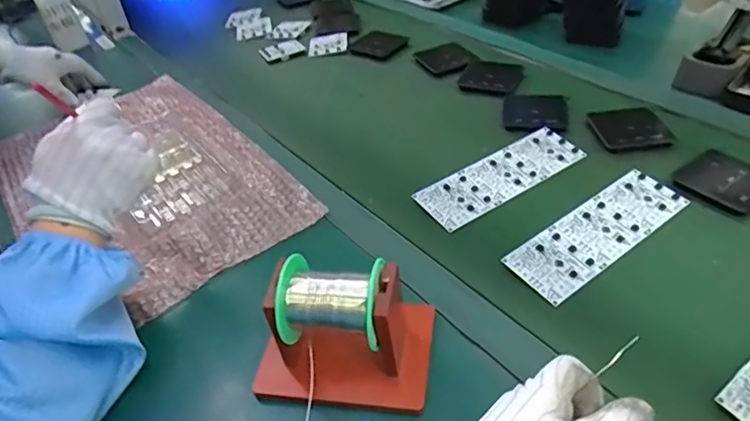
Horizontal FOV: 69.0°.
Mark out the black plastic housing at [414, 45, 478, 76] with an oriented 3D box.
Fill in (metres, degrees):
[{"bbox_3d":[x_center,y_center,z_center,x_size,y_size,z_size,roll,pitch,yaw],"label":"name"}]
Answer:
[{"bbox_3d":[0.110,-0.240,0.864,0.073,0.009,0.090,-19,42,-13],"label":"black plastic housing"}]

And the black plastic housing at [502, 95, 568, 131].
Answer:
[{"bbox_3d":[0.210,-0.130,0.716,0.079,0.007,0.082,4,42,13],"label":"black plastic housing"}]

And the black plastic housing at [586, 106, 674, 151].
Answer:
[{"bbox_3d":[0.308,-0.103,0.666,0.077,0.010,0.085,-7,40,0],"label":"black plastic housing"}]

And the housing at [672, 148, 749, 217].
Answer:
[{"bbox_3d":[0.374,-0.033,0.580,0.081,0.007,0.084,-27,44,-21],"label":"housing"}]

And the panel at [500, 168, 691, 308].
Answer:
[{"bbox_3d":[0.224,0.018,0.545,0.209,0.007,0.066,-29,45,-24],"label":"panel"}]

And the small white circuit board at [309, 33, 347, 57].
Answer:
[{"bbox_3d":[-0.082,-0.291,0.954,0.065,0.005,0.062,-7,49,5],"label":"small white circuit board"}]

